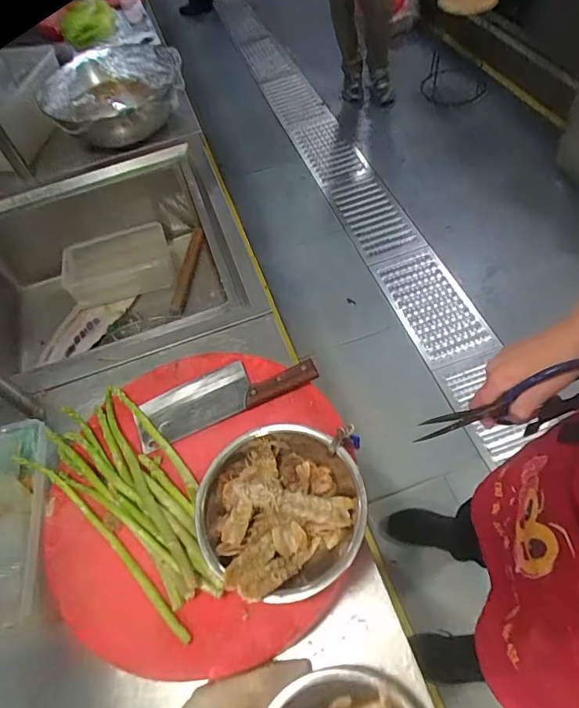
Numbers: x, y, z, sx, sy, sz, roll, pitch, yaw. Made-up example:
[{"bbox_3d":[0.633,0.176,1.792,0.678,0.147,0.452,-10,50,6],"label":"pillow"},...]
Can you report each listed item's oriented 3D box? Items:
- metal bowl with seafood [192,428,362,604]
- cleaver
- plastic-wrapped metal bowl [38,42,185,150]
[{"bbox_3d":[-0.012,0.196,0.591,0.202,0.087,0.202,-4,57,6],"label":"metal bowl with seafood"},{"bbox_3d":[-0.103,0.059,0.728,0.280,0.019,0.094,-25,48,-3],"label":"cleaver"},{"bbox_3d":[-0.483,-0.751,1.312,0.352,0.157,0.392,-10,57,1],"label":"plastic-wrapped metal bowl"}]

